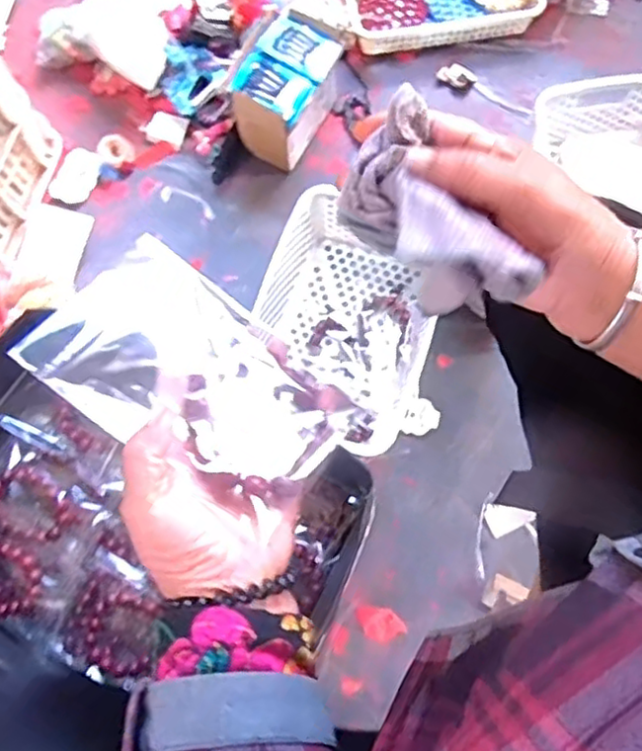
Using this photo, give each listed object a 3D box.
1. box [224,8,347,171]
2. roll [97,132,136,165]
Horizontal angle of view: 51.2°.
[{"bbox_3d":[-0.045,-0.369,0.872,0.109,0.114,0.145,24,76,7],"label":"box"},{"bbox_3d":[-0.278,-0.307,0.912,0.042,0.013,0.048,-39,78,-9],"label":"roll"}]

